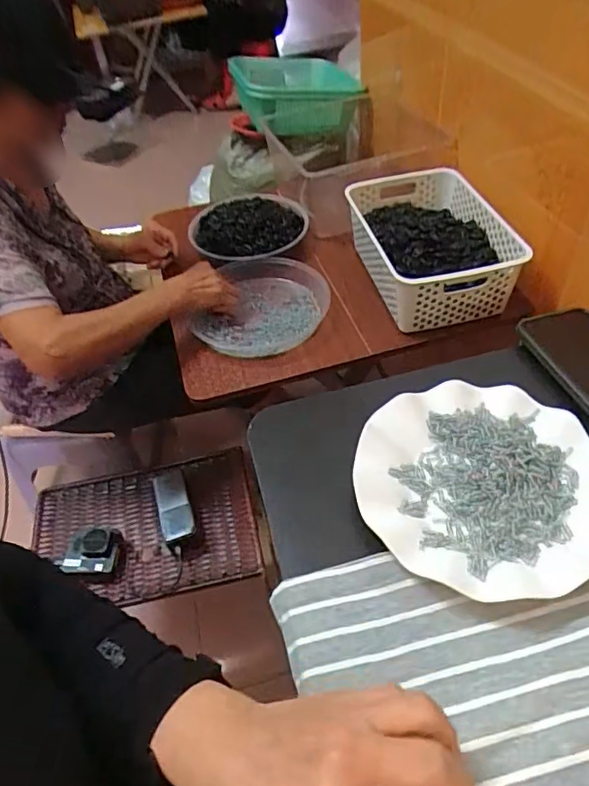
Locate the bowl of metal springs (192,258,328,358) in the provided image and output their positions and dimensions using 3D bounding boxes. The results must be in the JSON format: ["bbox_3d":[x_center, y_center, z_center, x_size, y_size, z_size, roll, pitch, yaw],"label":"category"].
[{"bbox_3d":[-0.047,-0.142,0.902,0.194,0.048,0.213,-4,47,4],"label":"bowl of metal springs"}]

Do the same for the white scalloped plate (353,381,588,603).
[{"bbox_3d":[0.138,0.066,0.406,0.178,0.024,0.175,-4,47,4],"label":"white scalloped plate"}]

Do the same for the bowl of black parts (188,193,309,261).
[{"bbox_3d":[-0.091,-0.332,1.044,0.224,0.075,0.241,-4,47,4],"label":"bowl of black parts"}]

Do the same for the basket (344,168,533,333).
[{"bbox_3d":[0.223,-0.250,0.904,0.207,0.097,0.318,-13,47,-5],"label":"basket"}]

